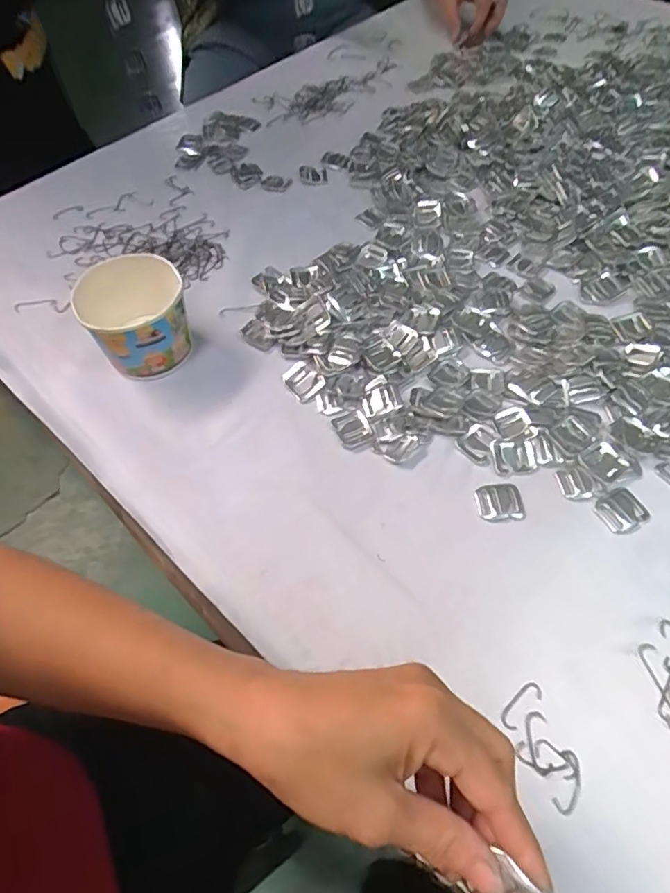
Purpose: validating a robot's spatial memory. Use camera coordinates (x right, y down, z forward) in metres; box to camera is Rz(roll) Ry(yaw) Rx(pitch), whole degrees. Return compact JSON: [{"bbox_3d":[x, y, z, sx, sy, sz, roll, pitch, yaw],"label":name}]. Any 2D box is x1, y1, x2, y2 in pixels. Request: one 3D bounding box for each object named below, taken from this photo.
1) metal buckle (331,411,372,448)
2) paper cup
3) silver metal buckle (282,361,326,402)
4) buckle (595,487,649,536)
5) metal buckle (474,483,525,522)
[{"bbox_3d":[0.015,-0.015,0.440,0.028,0.004,0.032,-17,59,-9],"label":"metal buckle"},{"bbox_3d":[-0.177,-0.112,0.467,0.088,0.079,0.084,-1,58,1],"label":"paper cup"},{"bbox_3d":[-0.030,-0.061,0.469,0.029,0.008,0.037,-34,63,-18],"label":"silver metal buckle"},{"bbox_3d":[0.221,0.050,0.393,0.035,0.004,0.031,-25,60,-13],"label":"buckle"},{"bbox_3d":[0.129,0.043,0.400,0.035,0.004,0.030,-7,58,-2],"label":"metal buckle"}]

